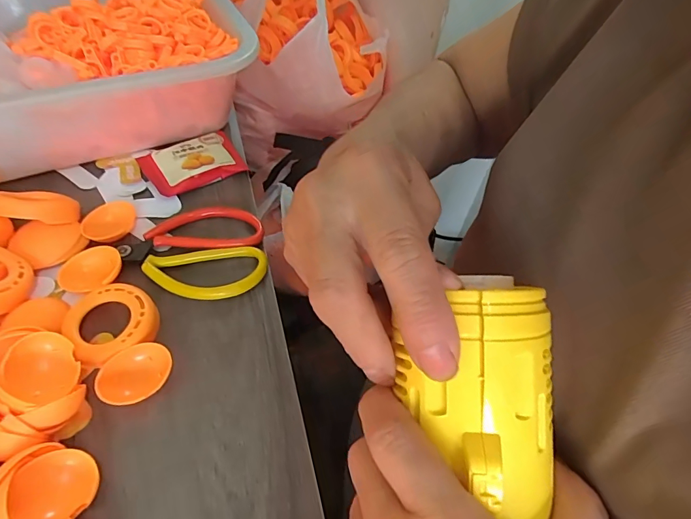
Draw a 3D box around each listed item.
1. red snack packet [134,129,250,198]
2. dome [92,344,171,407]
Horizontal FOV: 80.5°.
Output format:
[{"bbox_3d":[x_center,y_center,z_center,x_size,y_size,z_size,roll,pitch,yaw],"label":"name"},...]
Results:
[{"bbox_3d":[-0.144,-0.095,0.387,0.086,0.015,0.065,-27,59,-24],"label":"red snack packet"},{"bbox_3d":[-0.133,0.073,0.260,0.043,0.013,0.032,-36,63,-29],"label":"dome"}]

